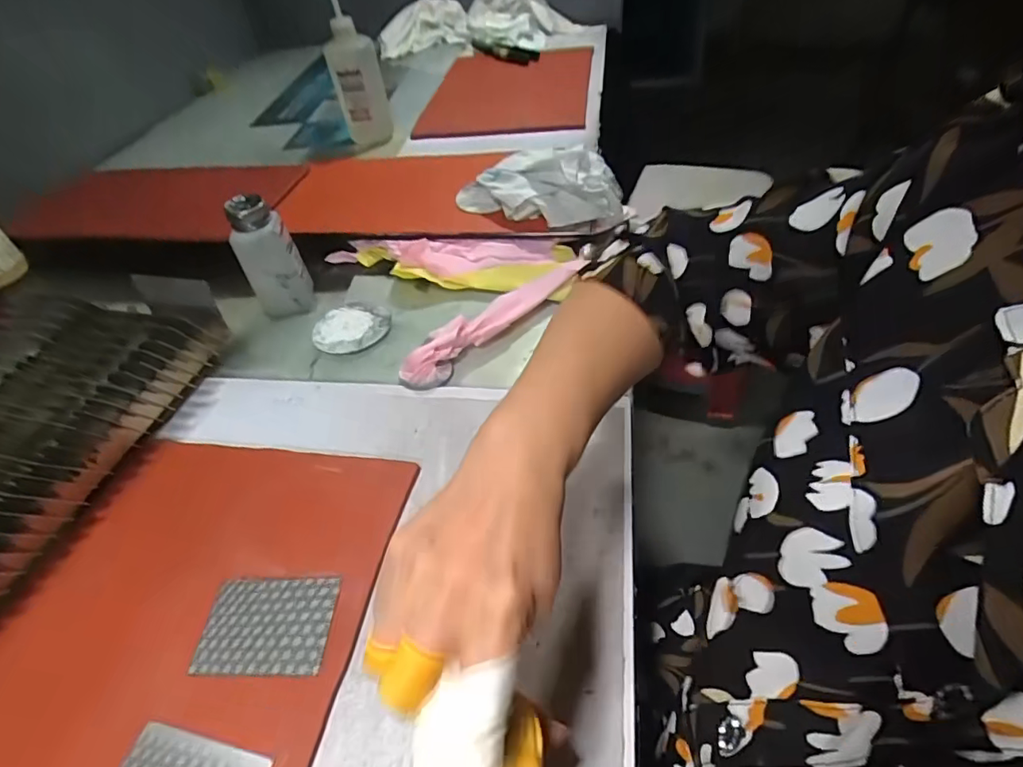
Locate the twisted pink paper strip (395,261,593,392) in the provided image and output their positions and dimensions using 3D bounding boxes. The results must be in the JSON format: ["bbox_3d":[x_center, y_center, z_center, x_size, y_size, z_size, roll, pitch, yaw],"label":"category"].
[{"bbox_3d":[-0.017,-0.078,0.545,0.044,0.034,0.234,32,58,32],"label":"twisted pink paper strip"}]

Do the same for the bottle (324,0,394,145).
[{"bbox_3d":[-0.241,-0.462,0.794,0.093,0.222,0.077,-12,46,-4],"label":"bottle"}]

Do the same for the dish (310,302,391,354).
[{"bbox_3d":[-0.172,-0.063,0.580,0.079,0.009,0.078,-3,46,4],"label":"dish"}]

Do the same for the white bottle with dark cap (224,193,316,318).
[{"bbox_3d":[-0.258,-0.132,0.575,0.056,0.129,0.048,-11,46,-4],"label":"white bottle with dark cap"}]

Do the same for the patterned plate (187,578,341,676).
[{"bbox_3d":[-0.161,0.158,0.350,0.085,0.004,0.062,-2,46,5],"label":"patterned plate"}]

